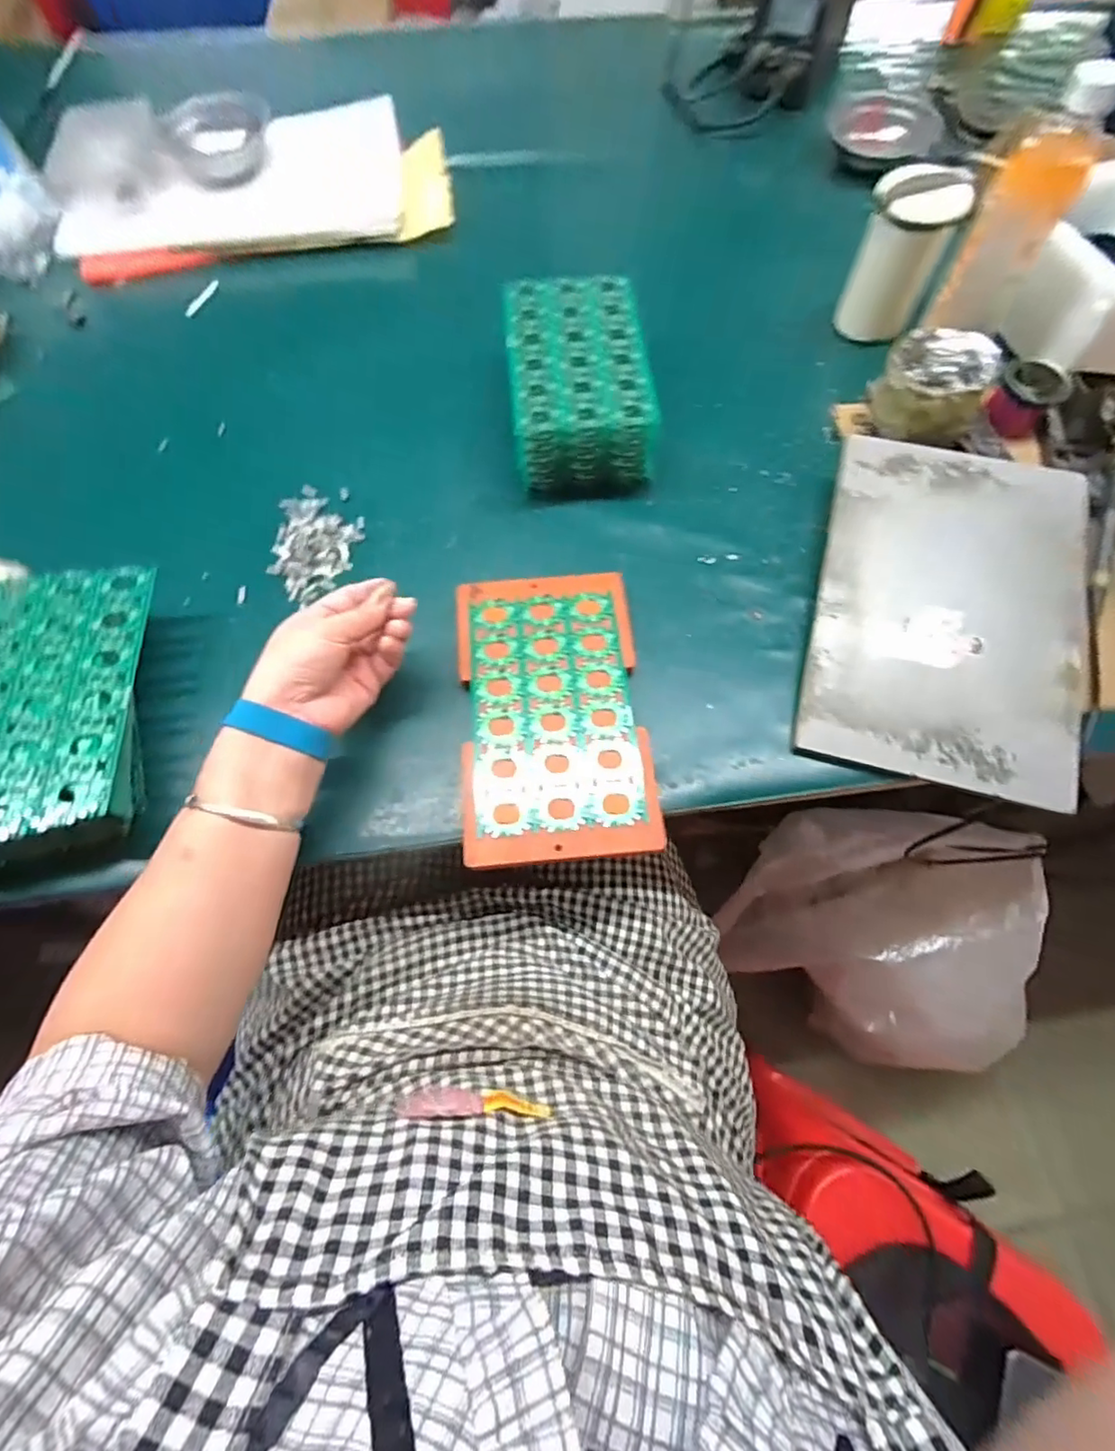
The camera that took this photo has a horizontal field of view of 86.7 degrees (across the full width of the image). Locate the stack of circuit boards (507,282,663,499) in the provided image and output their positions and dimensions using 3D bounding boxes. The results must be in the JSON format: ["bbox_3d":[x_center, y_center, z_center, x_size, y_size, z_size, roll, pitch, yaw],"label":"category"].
[{"bbox_3d":[0.018,-0.326,0.568,0.118,0.076,0.198,-4,68,-2],"label":"stack of circuit boards"}]

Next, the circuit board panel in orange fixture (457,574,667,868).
[{"bbox_3d":[-0.004,-0.015,0.455,0.137,0.006,0.236,-4,65,-2],"label":"circuit board panel in orange fixture"}]

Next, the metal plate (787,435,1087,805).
[{"bbox_3d":[0.319,-0.098,0.477,0.203,0.012,0.298,15,73,6],"label":"metal plate"}]

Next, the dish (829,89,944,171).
[{"bbox_3d":[0.425,-0.777,0.769,0.135,0.036,0.123,0,68,0],"label":"dish"}]

